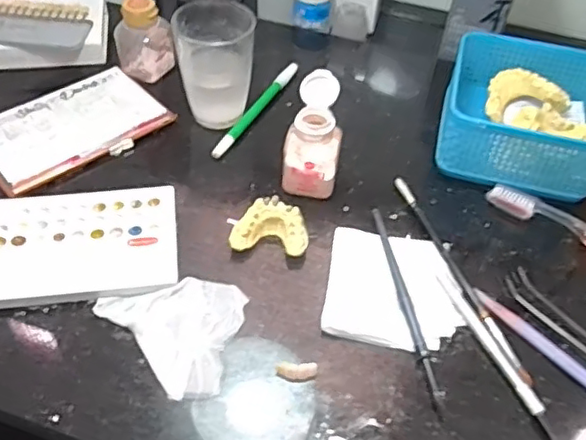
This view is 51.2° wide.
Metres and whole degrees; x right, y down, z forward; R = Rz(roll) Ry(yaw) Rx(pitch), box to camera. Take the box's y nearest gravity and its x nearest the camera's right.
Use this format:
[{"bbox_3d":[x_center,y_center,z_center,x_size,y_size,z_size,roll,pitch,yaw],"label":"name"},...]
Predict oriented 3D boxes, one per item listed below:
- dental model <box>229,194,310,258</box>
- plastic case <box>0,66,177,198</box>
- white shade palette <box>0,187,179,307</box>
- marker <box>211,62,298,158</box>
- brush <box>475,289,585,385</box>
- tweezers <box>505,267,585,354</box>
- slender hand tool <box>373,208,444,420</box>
[{"bbox_3d":[-0.017,0.005,0.458,0.055,0.022,0.040,5,49,1],"label":"dental model"},{"bbox_3d":[-0.193,-0.081,0.529,0.152,0.018,0.091,-32,58,-27],"label":"plastic case"},{"bbox_3d":[-0.164,0.016,0.449,0.155,0.011,0.097,-3,49,-6],"label":"white shade palette"},{"bbox_3d":[-0.033,-0.105,0.564,0.013,0.006,0.146,24,52,17],"label":"marker"},{"bbox_3d":[0.180,0.092,0.407,0.013,0.004,0.135,-33,58,-27],"label":"brush"},{"bbox_3d":[0.202,0.087,0.411,0.022,0.008,0.145,-27,56,-24],"label":"tweezers"},{"bbox_3d":[0.079,0.057,0.429,0.007,0.004,0.166,-7,52,-7],"label":"slender hand tool"}]

